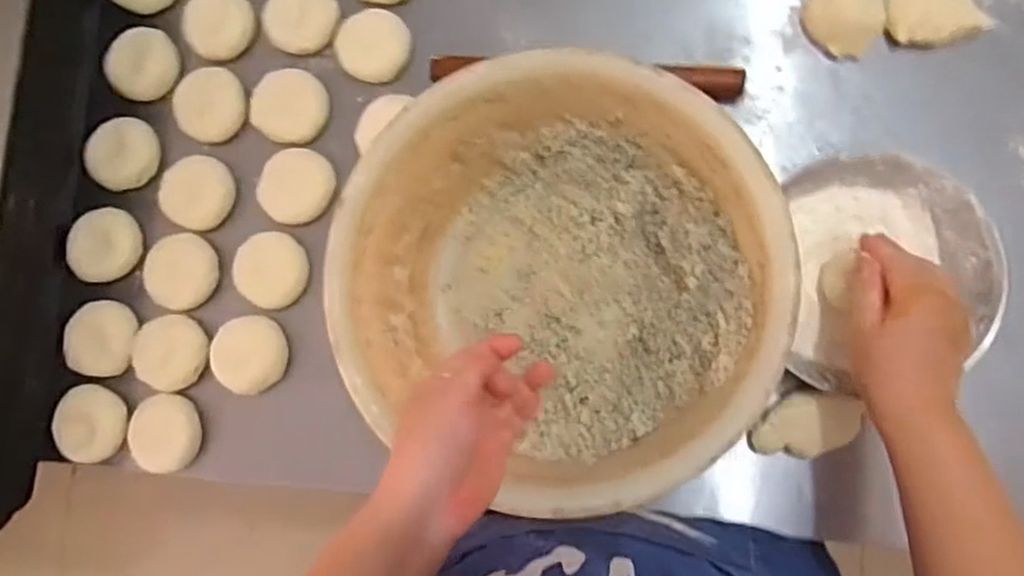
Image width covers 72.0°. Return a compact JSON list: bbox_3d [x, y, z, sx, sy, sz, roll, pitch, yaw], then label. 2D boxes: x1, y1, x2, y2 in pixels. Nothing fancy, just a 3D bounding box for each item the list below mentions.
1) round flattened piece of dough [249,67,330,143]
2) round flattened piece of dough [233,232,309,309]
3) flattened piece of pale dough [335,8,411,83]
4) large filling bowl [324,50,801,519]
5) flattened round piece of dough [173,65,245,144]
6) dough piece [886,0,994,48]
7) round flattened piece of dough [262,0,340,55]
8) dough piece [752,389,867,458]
[{"bbox_3d":[-0.212,-0.173,0.672,0.071,0.016,0.066,-1,83,7],"label":"round flattened piece of dough"},{"bbox_3d":[-0.223,-0.016,0.653,0.061,0.028,0.068,-1,83,7],"label":"round flattened piece of dough"},{"bbox_3d":[-0.131,-0.230,0.667,0.067,0.015,0.068,-3,83,7],"label":"flattened piece of pale dough"},{"bbox_3d":[0.040,-0.009,0.562,0.326,0.112,0.308,-1,83,7],"label":"large filling bowl"},{"bbox_3d":[-0.293,-0.178,0.683,0.070,0.016,0.069,-1,83,7],"label":"flattened round piece of dough"},{"bbox_3d":[0.354,-0.232,0.597,0.062,0.020,0.069,-32,80,3],"label":"dough piece"},{"bbox_3d":[-0.205,-0.262,0.682,0.074,0.010,0.069,-1,83,7],"label":"round flattened piece of dough"},{"bbox_3d":[0.242,0.112,0.575,0.078,0.024,0.053,5,84,8],"label":"dough piece"}]

